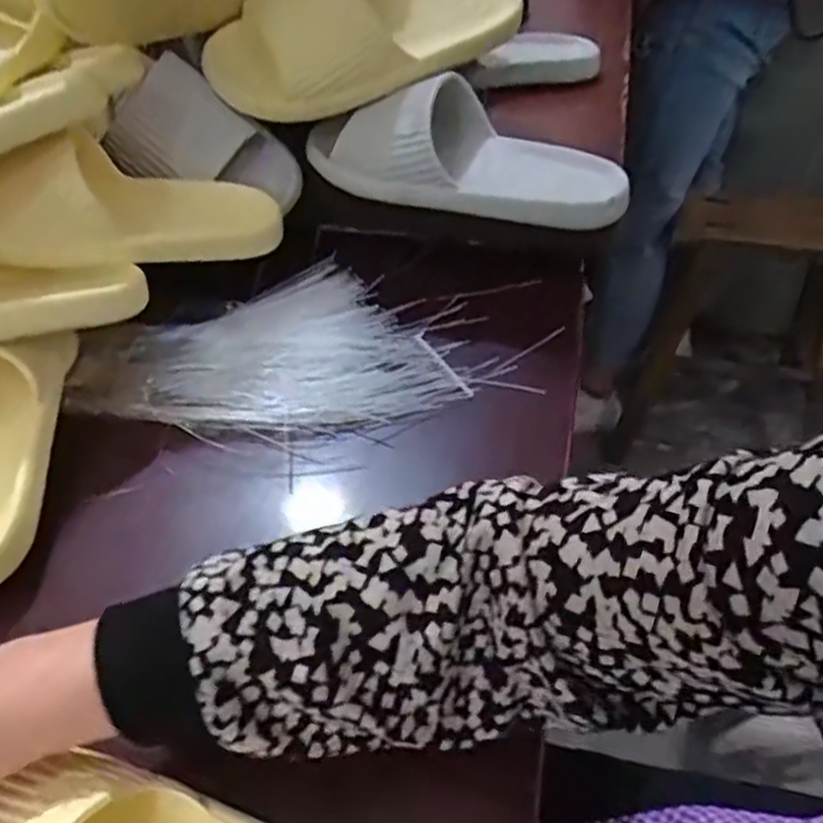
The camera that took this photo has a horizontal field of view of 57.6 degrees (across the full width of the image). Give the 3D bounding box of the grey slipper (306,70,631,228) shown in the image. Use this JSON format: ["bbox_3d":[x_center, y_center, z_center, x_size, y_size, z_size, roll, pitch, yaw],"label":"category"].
[{"bbox_3d":[0.042,-0.206,0.591,0.256,0.076,0.102,18,49,19],"label":"grey slipper"}]

